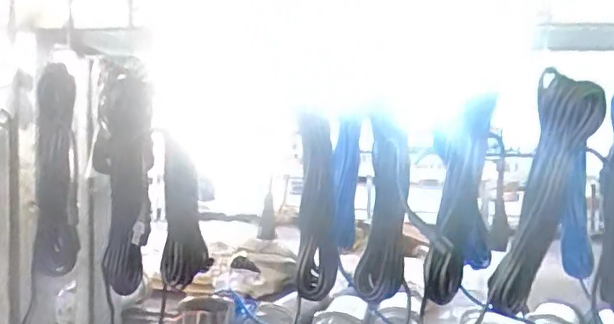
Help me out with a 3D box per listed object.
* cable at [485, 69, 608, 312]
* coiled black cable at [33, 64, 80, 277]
[{"bbox_3d":[0.339,0.061,0.846,0.091,0.397,0.040,0,29,-7],"label":"cable"},{"bbox_3d":[-0.430,0.019,0.993,0.062,0.349,0.087,-1,4,-32],"label":"coiled black cable"}]

